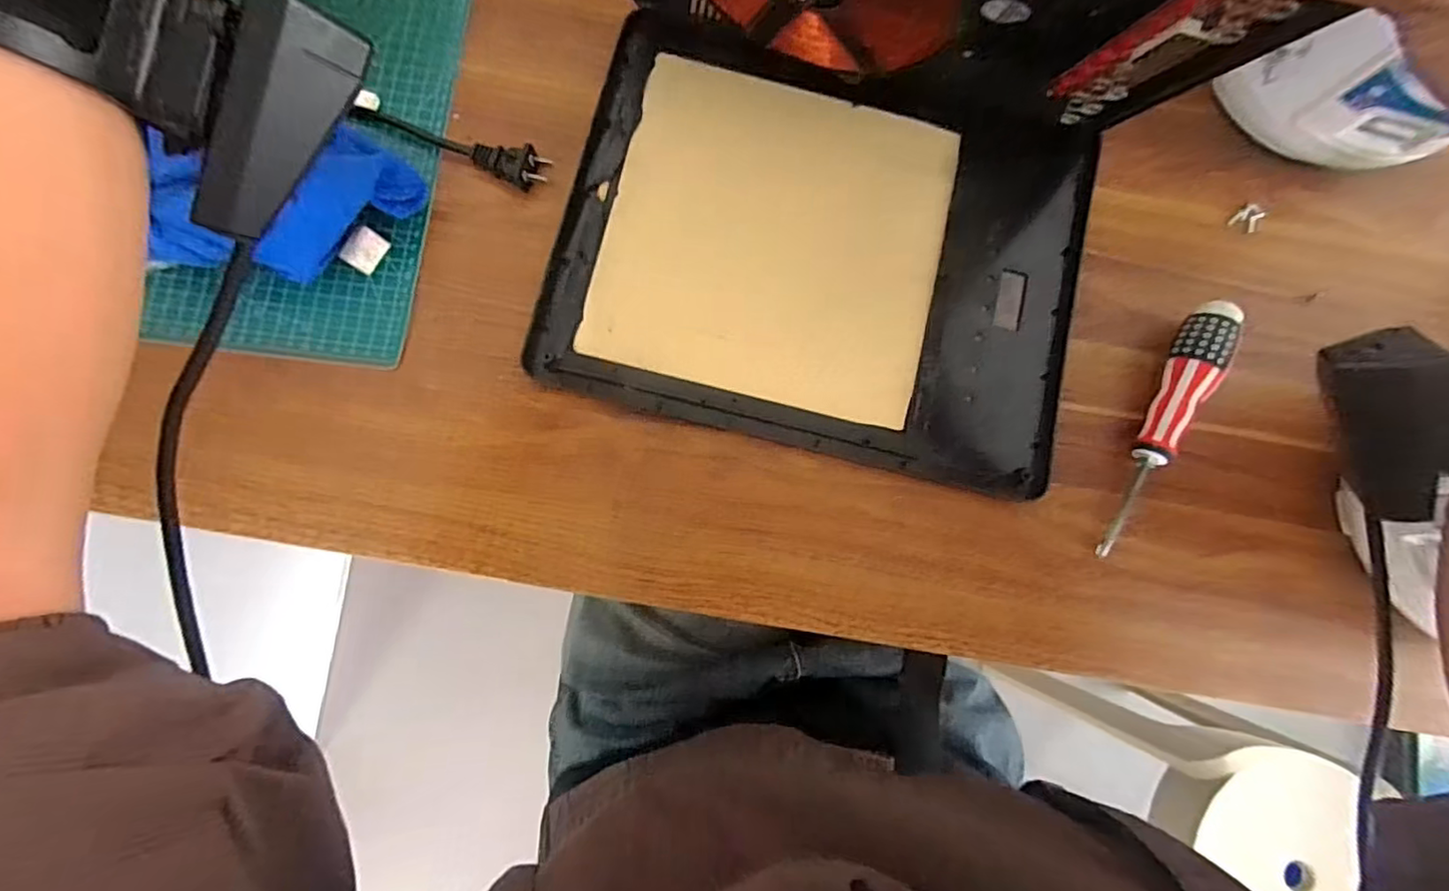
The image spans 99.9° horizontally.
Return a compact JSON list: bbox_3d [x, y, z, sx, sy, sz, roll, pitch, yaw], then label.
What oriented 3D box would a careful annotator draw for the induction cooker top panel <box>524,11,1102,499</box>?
[{"bbox_3d":[0.070,-0.133,0.414,0.345,0.010,0.263,14,81,-1],"label":"induction cooker top panel"}]

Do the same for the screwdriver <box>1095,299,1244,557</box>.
[{"bbox_3d":[0.292,-0.012,0.397,0.027,0.034,0.184,25,81,0],"label":"screwdriver"}]

